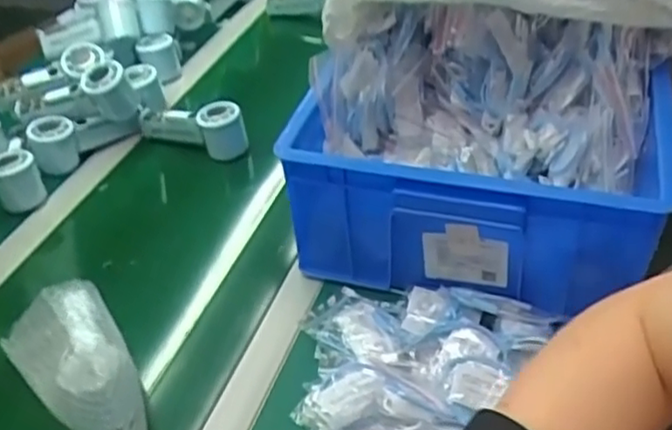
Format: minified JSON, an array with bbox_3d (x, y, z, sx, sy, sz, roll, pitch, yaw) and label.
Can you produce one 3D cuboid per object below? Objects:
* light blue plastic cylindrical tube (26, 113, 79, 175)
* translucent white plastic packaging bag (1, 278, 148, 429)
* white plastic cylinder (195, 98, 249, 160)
[{"bbox_3d":[-0.362,-0.089,0.875,0.054,0.065,0.050,-2,40,2],"label":"light blue plastic cylindrical tube"},{"bbox_3d":[-0.231,0.125,0.600,0.090,0.077,0.204,-29,46,-26],"label":"translucent white plastic packaging bag"},{"bbox_3d":[-0.145,-0.109,0.864,0.055,0.063,0.045,-14,41,-12],"label":"white plastic cylinder"}]

